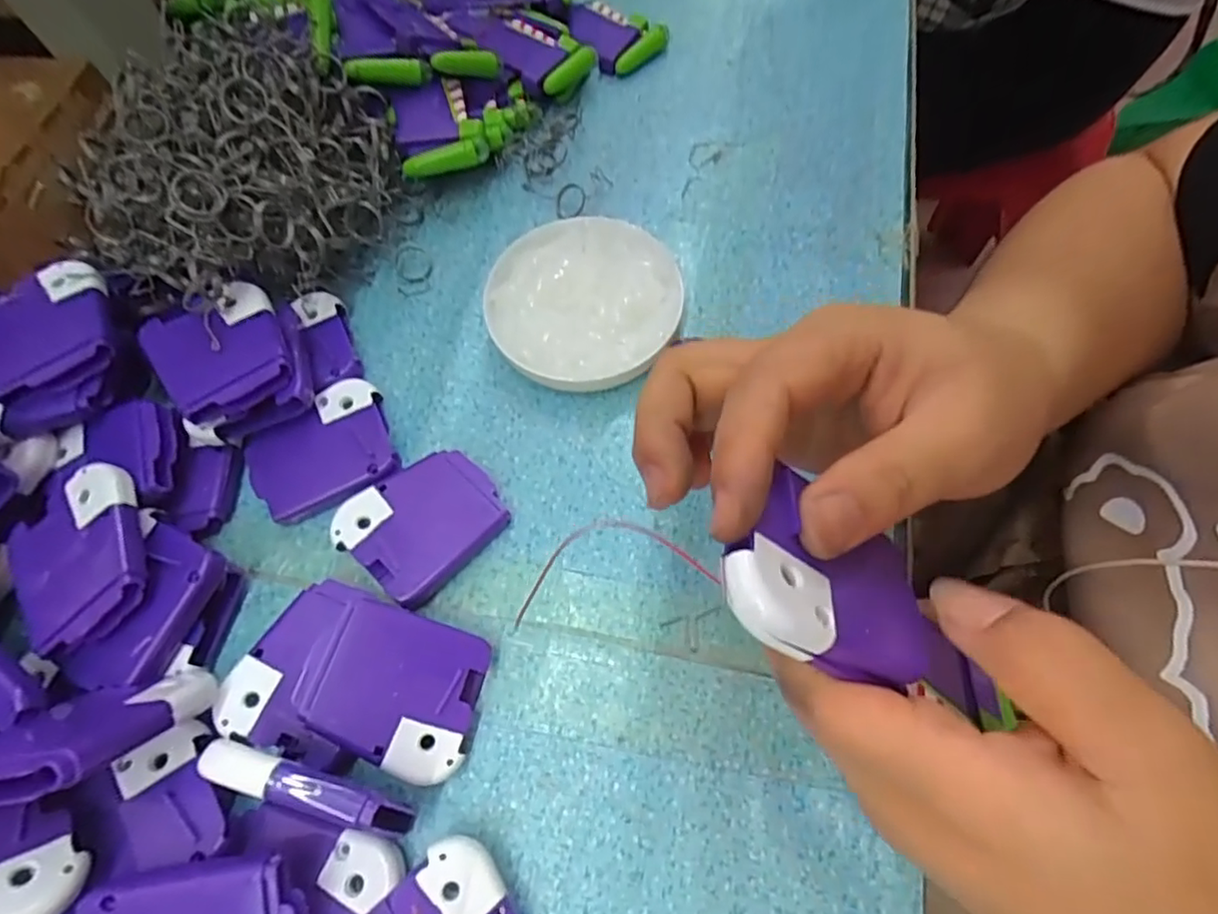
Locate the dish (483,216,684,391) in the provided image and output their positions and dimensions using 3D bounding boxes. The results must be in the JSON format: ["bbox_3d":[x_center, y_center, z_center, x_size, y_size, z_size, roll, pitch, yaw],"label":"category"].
[{"bbox_3d":[-0.012,-0.071,0.289,0.088,0.024,0.090,-1,67,1],"label":"dish"}]

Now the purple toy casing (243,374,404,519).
[{"bbox_3d":[-0.128,-0.002,0.272,0.061,0.014,0.053,-24,69,-8],"label":"purple toy casing"}]

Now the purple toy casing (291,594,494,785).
[{"bbox_3d":[-0.077,0.084,0.223,0.060,0.012,0.051,23,66,-7],"label":"purple toy casing"}]

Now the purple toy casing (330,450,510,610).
[{"bbox_3d":[-0.076,0.027,0.255,0.052,0.015,0.059,40,74,16],"label":"purple toy casing"}]

